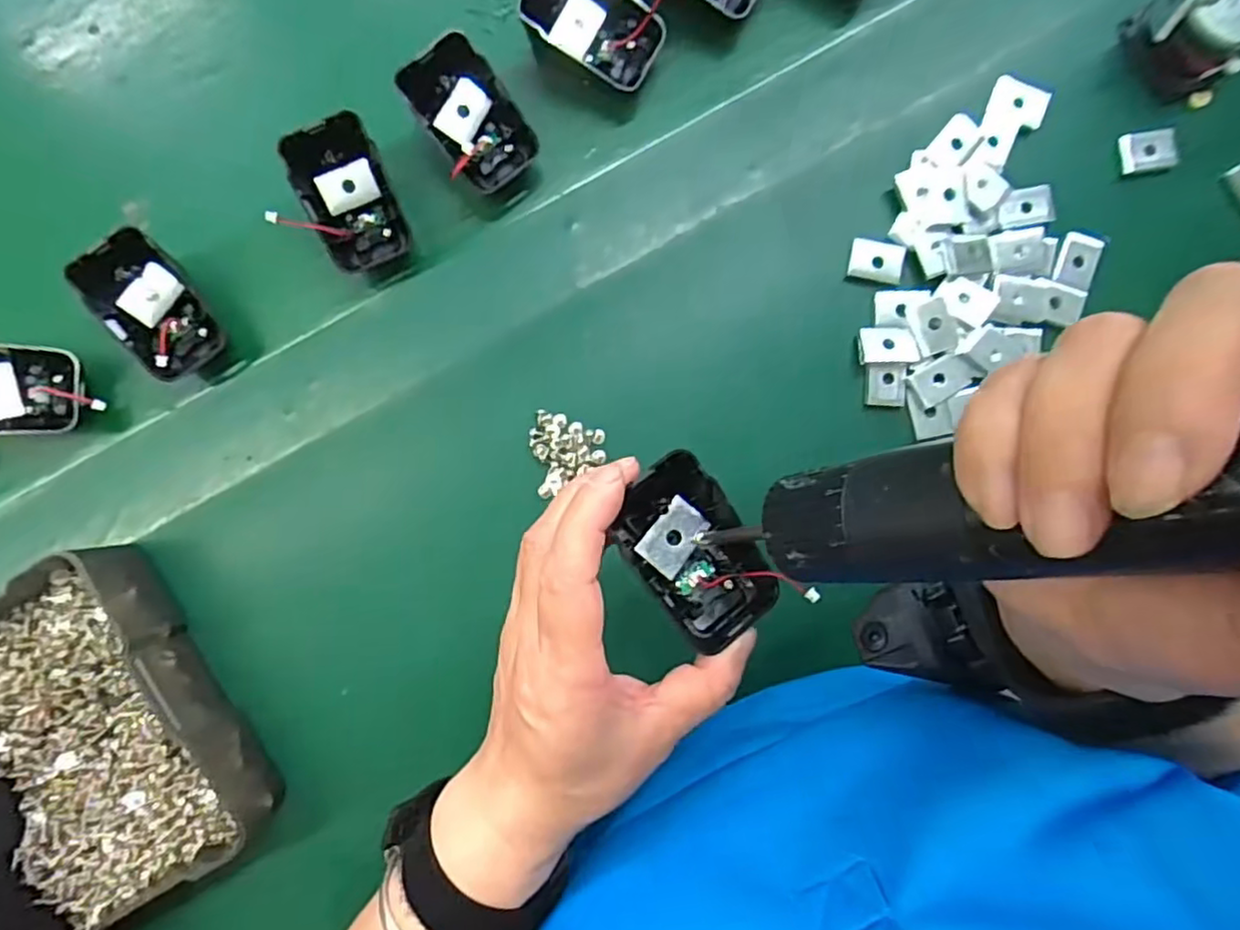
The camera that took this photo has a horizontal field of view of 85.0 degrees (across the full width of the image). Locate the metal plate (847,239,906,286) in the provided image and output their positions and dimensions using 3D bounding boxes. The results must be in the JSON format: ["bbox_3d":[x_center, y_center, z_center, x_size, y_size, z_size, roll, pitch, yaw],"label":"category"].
[{"bbox_3d":[0.133,-0.106,0.350,0.027,0.004,0.019,12,87,3],"label":"metal plate"}]

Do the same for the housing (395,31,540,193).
[{"bbox_3d":[-0.076,-0.177,0.346,0.047,0.043,0.064,-36,86,-1],"label":"housing"}]

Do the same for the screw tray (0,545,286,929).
[{"bbox_3d":[-0.259,0.136,0.329,0.123,0.049,0.162,-31,86,0],"label":"screw tray"}]

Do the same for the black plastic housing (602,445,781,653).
[{"bbox_3d":[0.028,0.033,0.257,0.043,0.023,0.068,-37,88,-1],"label":"black plastic housing"}]

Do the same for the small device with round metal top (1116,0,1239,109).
[{"bbox_3d":[0.288,-0.215,0.335,0.033,0.046,0.055,-43,88,-2],"label":"small device with round metal top"}]

